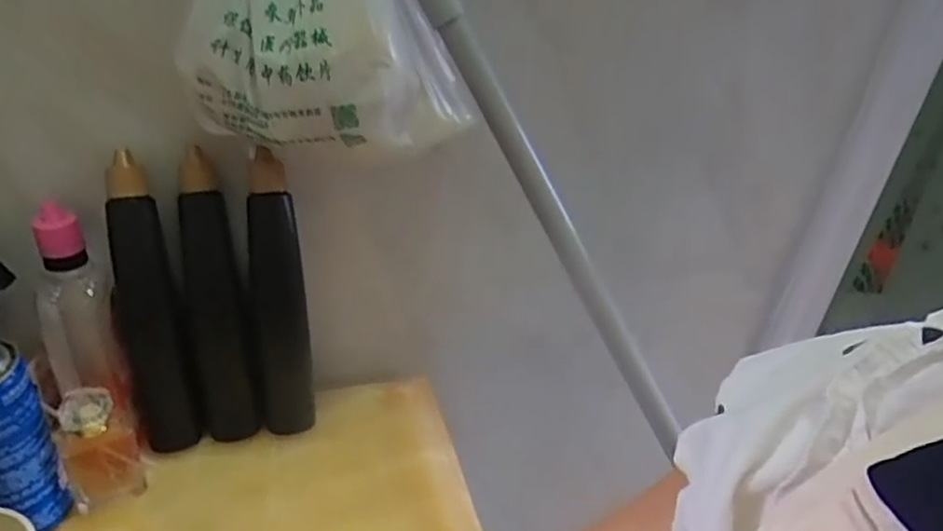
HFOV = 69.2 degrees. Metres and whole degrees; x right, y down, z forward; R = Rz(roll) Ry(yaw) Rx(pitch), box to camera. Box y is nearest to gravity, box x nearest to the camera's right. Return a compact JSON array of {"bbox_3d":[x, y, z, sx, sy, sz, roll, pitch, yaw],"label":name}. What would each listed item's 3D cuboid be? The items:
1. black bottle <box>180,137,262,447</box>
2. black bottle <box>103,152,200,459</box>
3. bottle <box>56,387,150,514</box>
[{"bbox_3d":[-0.219,0.041,0.595,0.047,0.263,0.056,-5,34,-17],"label":"black bottle"},{"bbox_3d":[-0.270,0.050,0.574,0.048,0.263,0.049,-19,40,-33],"label":"black bottle"},{"bbox_3d":[-0.298,0.150,0.550,0.053,0.114,0.032,-15,38,-29],"label":"bottle"}]

